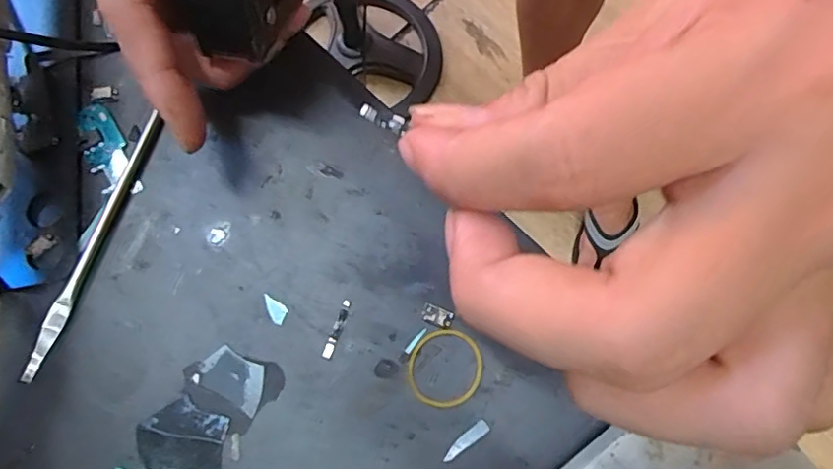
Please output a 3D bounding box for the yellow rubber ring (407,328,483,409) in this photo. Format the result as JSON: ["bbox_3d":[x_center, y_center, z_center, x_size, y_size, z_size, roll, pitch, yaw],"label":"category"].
[{"bbox_3d":[0.011,0.050,0.214,0.027,0.004,0.030,26,76,7],"label":"yellow rubber ring"}]

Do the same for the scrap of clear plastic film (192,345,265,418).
[{"bbox_3d":[-0.069,0.054,0.213,0.027,0.004,0.017,28,77,8],"label":"scrap of clear plastic film"}]

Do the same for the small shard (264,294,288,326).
[{"bbox_3d":[-0.056,0.029,0.221,0.012,0.004,0.007,31,77,9],"label":"small shard"}]

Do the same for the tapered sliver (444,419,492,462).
[{"bbox_3d":[0.018,0.075,0.207,0.020,0.004,0.005,-36,77,-9],"label":"tapered sliver"}]

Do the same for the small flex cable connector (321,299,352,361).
[{"bbox_3d":[-0.031,0.036,0.218,0.004,0.004,0.024,19,76,6],"label":"small flex cable connector"}]

